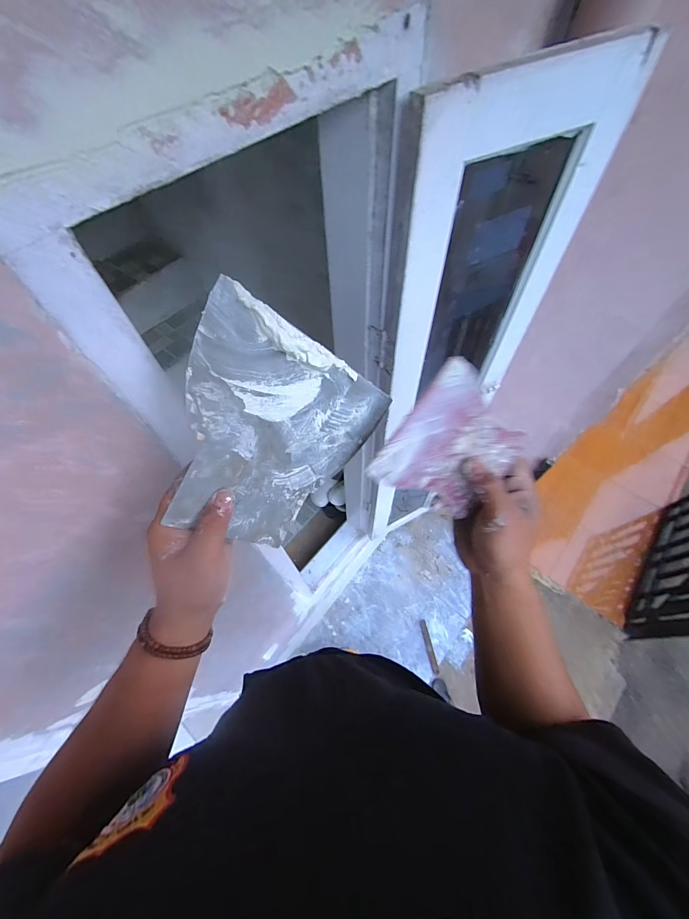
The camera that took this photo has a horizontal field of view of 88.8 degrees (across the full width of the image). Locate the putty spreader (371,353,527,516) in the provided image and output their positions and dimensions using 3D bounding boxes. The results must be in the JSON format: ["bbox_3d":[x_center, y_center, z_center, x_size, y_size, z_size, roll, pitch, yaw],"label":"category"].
[{"bbox_3d":[0.099,-0.009,0.320,0.102,0.005,0.123,36,101,-9],"label":"putty spreader"}]

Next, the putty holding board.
[{"bbox_3d":[-0.061,-0.012,0.302,0.012,0.181,0.177,35,97,49],"label":"putty holding board"}]

